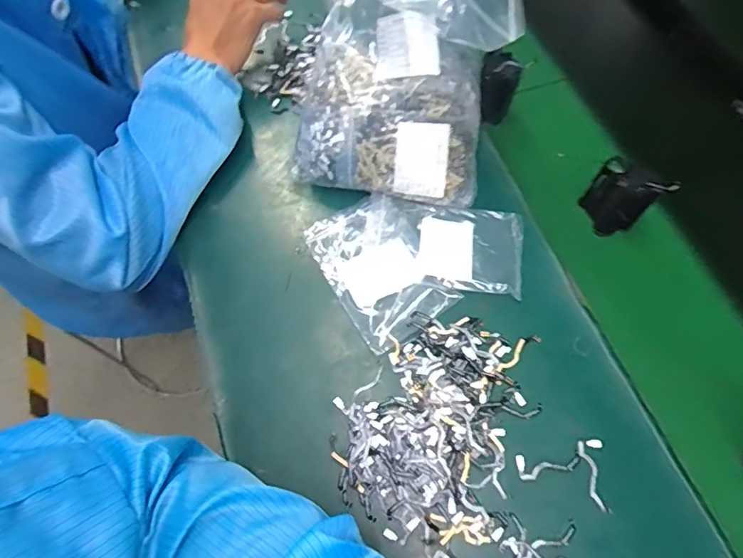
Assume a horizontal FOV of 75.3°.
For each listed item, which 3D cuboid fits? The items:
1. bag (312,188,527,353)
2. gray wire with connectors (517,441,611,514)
[{"bbox_3d":[0.049,-0.026,0.459,0.186,0.014,0.145,-21,64,-9],"label":"bag"},{"bbox_3d":[0.151,0.153,0.382,0.068,0.004,0.052,4,65,2],"label":"gray wire with connectors"}]

